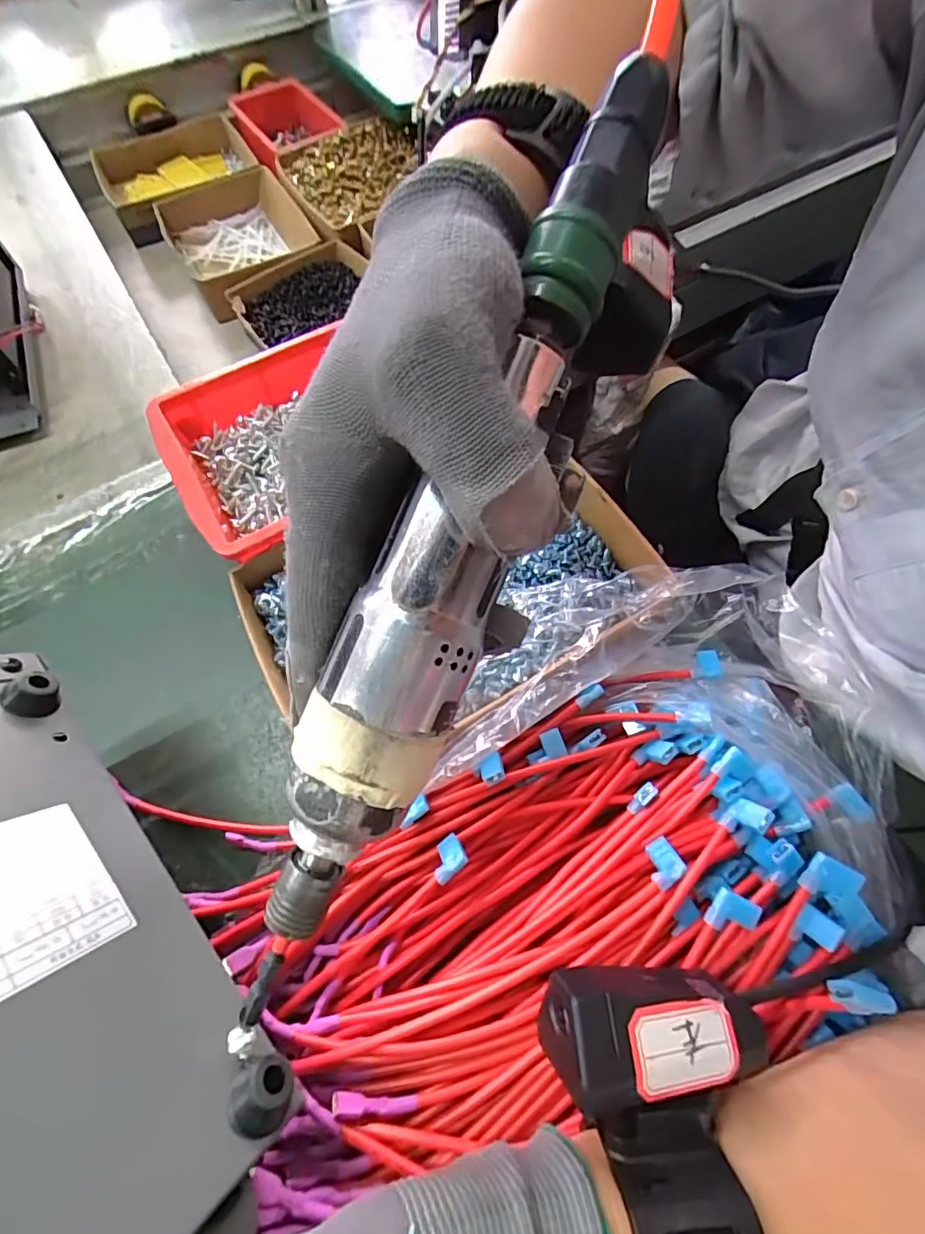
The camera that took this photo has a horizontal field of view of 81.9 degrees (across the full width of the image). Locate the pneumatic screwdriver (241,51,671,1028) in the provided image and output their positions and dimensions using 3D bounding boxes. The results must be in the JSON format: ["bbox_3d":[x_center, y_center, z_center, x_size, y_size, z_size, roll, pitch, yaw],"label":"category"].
[{"bbox_3d":[-0.001,-0.017,0.156,0.037,0.039,0.261,23,89,11],"label":"pneumatic screwdriver"}]

